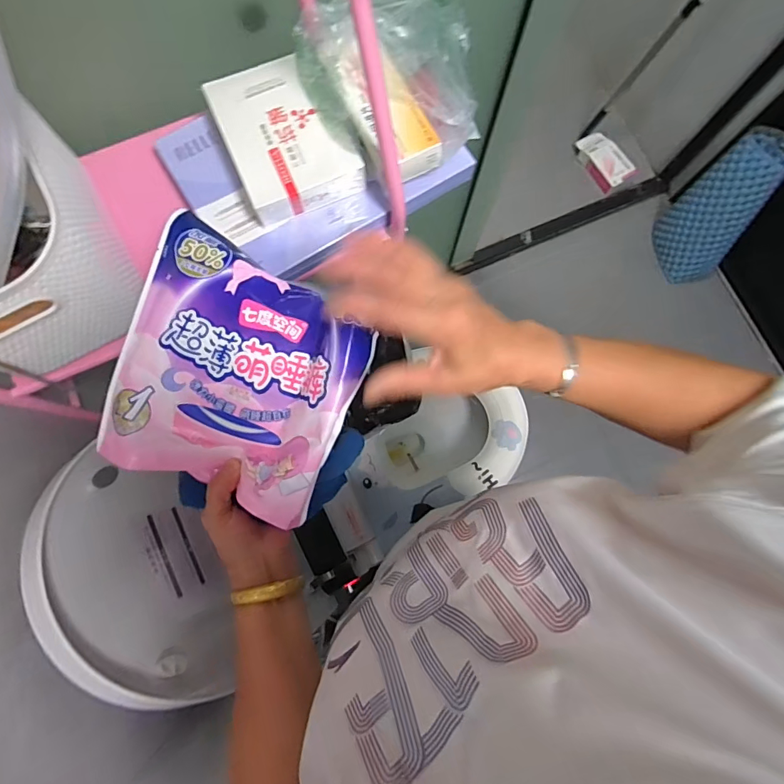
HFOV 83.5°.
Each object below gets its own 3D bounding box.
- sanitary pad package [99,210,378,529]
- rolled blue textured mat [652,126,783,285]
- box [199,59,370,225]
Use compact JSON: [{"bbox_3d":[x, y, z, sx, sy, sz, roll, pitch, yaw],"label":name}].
[{"bbox_3d":[-0.136,-0.020,0.372,0.207,0.042,0.200,23,80,3],"label":"sanitary pad package"},{"bbox_3d":[0.943,-0.543,1.290,0.186,0.432,0.156,11,56,1],"label":"rolled blue textured mat"},{"bbox_3d":[-0.111,-0.265,0.462,0.118,0.037,0.160,-23,81,-5],"label":"box"}]

